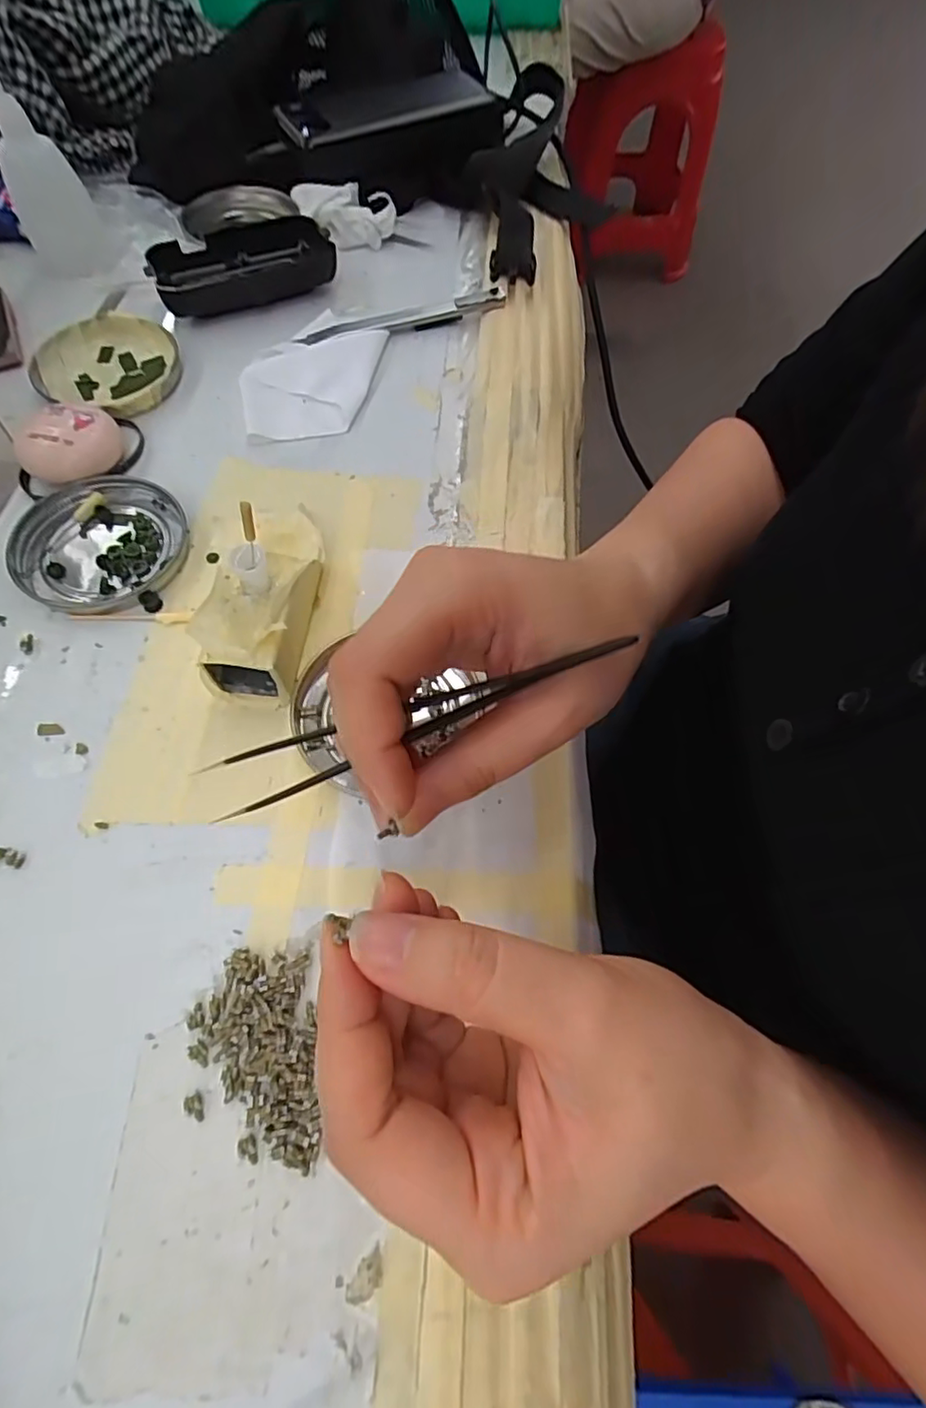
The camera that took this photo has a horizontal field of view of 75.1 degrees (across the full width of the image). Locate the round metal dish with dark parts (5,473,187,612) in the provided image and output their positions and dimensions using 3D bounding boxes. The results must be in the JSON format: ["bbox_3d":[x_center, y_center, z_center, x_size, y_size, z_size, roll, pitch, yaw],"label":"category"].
[{"bbox_3d":[-0.177,-0.079,0.293,0.077,0.008,0.076,1,64,-3],"label":"round metal dish with dark parts"}]

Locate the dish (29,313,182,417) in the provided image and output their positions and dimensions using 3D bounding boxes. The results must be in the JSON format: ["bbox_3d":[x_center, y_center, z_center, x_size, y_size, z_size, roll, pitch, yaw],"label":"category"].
[{"bbox_3d":[-0.204,-0.198,0.348,0.084,0.011,0.073,21,65,7],"label":"dish"}]

